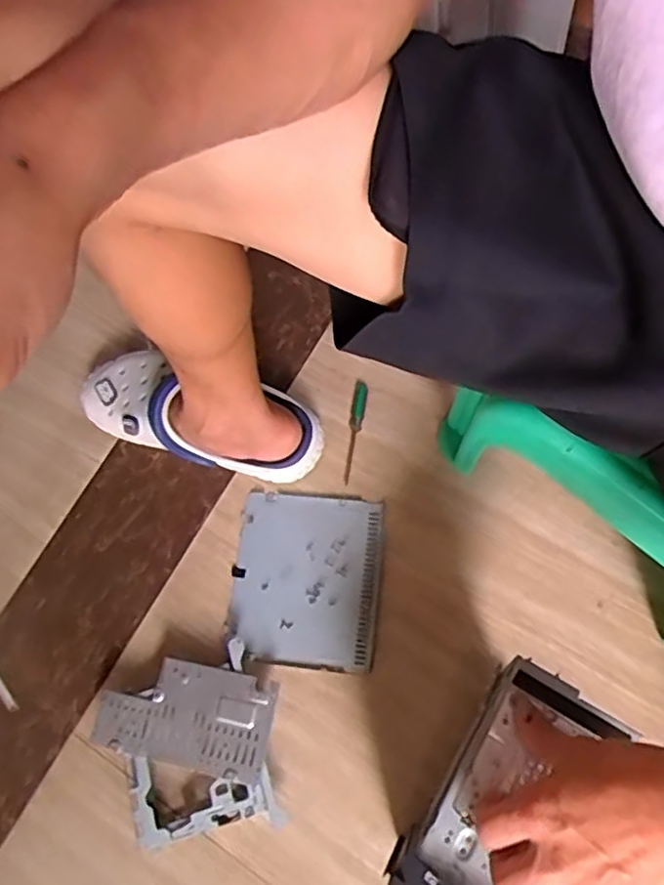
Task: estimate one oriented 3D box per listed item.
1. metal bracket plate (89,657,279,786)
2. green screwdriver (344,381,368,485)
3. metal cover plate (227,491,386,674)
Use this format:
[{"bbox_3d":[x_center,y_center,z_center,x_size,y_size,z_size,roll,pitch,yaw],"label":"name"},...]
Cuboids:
[{"bbox_3d":[-0.143,0.258,0.635,0.168,0.011,0.090,9,75,8],"label":"metal bracket plate"},{"bbox_3d":[0.025,-0.013,0.729,0.016,0.008,0.115,6,73,11],"label":"green screwdriver"},{"bbox_3d":[-0.028,0.139,0.690,0.148,0.020,0.171,4,72,10],"label":"metal cover plate"}]

